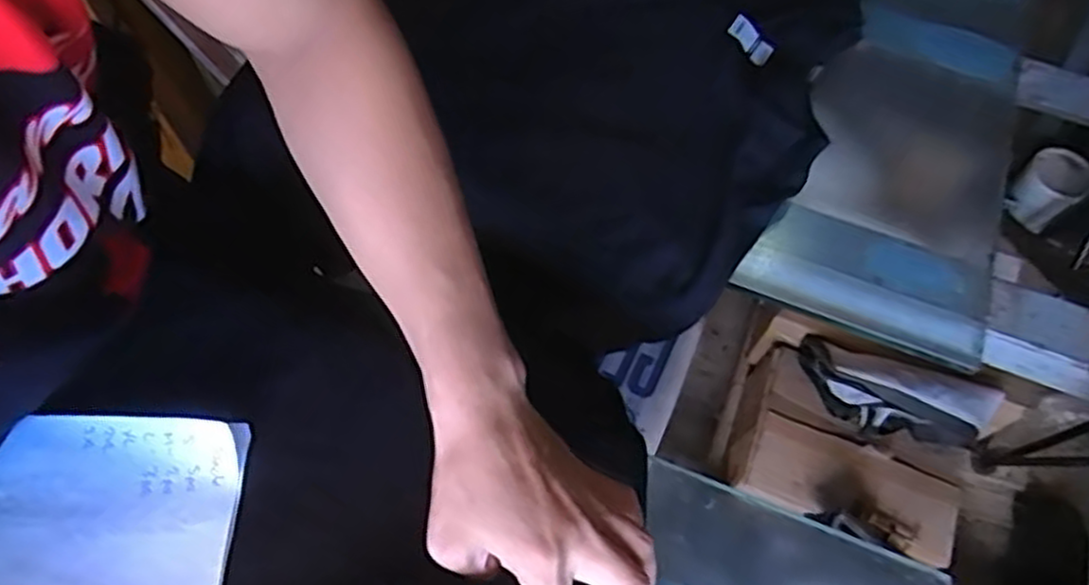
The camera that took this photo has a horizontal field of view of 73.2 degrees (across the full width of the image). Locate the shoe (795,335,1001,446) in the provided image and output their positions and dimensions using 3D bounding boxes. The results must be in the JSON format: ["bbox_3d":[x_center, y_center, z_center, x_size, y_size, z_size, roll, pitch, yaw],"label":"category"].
[{"bbox_3d":[0.527,0.155,1.108,0.268,0.116,0.114,21,65,7],"label":"shoe"}]

